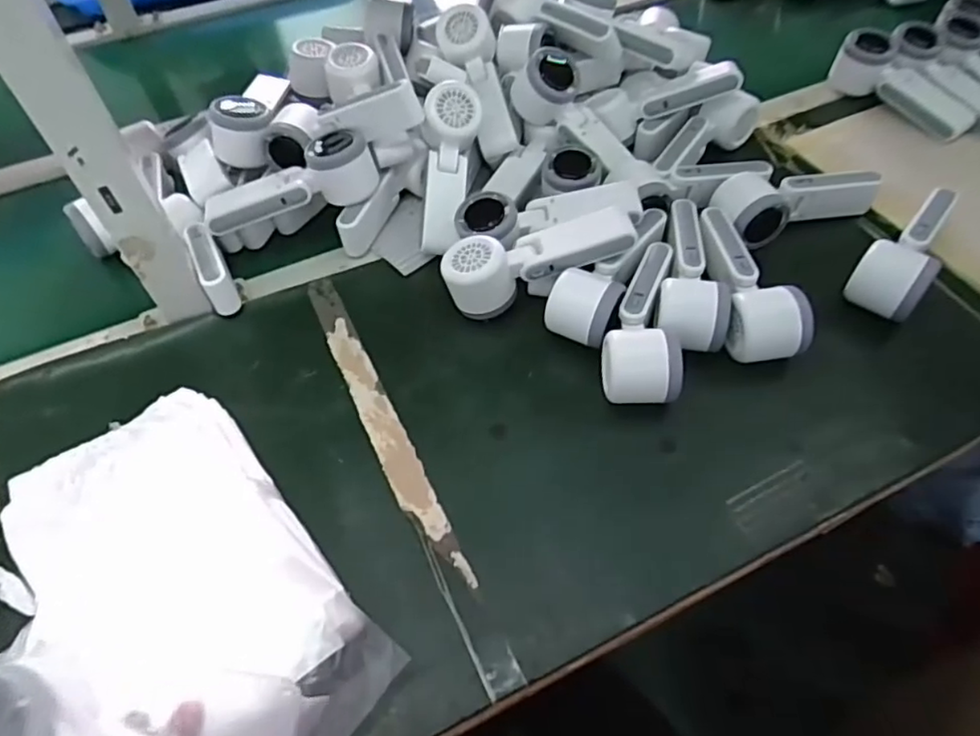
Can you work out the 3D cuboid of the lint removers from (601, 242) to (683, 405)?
[{"bbox_3d":[0.125,-0.042,0.531,0.059,0.051,0.163,4,53,6],"label":"lint removers"}]

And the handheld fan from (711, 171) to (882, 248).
[{"bbox_3d":[0.294,-0.163,0.612,0.159,0.054,0.057,-18,54,-10],"label":"handheld fan"}]

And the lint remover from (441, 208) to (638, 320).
[{"bbox_3d":[0.042,-0.089,0.564,0.161,0.066,0.059,-9,53,-3],"label":"lint remover"}]

